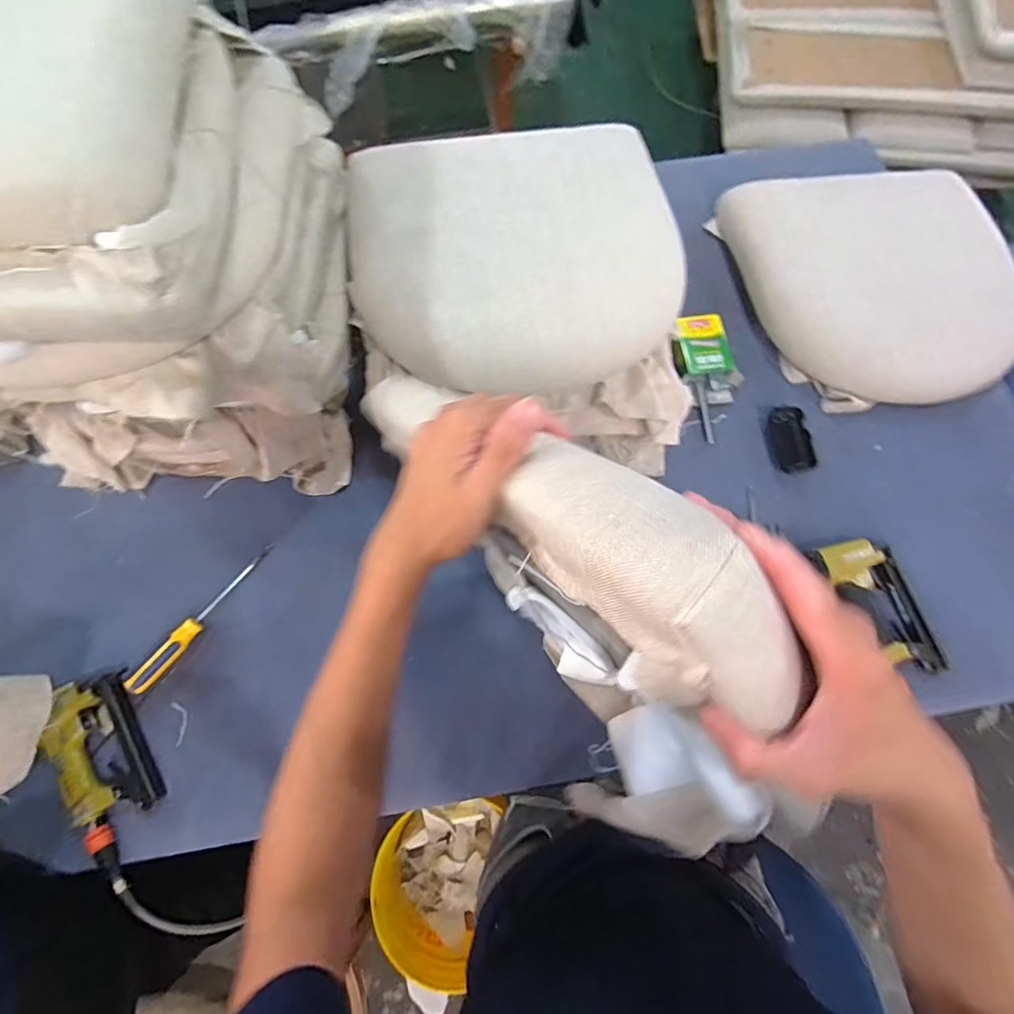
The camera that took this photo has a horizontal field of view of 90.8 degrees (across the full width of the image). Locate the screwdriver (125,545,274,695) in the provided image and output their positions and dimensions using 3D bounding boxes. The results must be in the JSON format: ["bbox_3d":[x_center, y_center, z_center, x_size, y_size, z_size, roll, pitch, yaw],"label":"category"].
[{"bbox_3d":[-0.431,0.152,0.709,0.028,0.025,0.246,34,75,11],"label":"screwdriver"}]

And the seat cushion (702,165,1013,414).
[{"bbox_3d":[0.632,-0.396,0.841,0.414,0.094,0.466,-16,72,-5],"label":"seat cushion"}]

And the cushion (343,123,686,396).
[{"bbox_3d":[0.011,-0.351,0.669,0.436,0.053,0.439,0,71,0],"label":"cushion"}]

